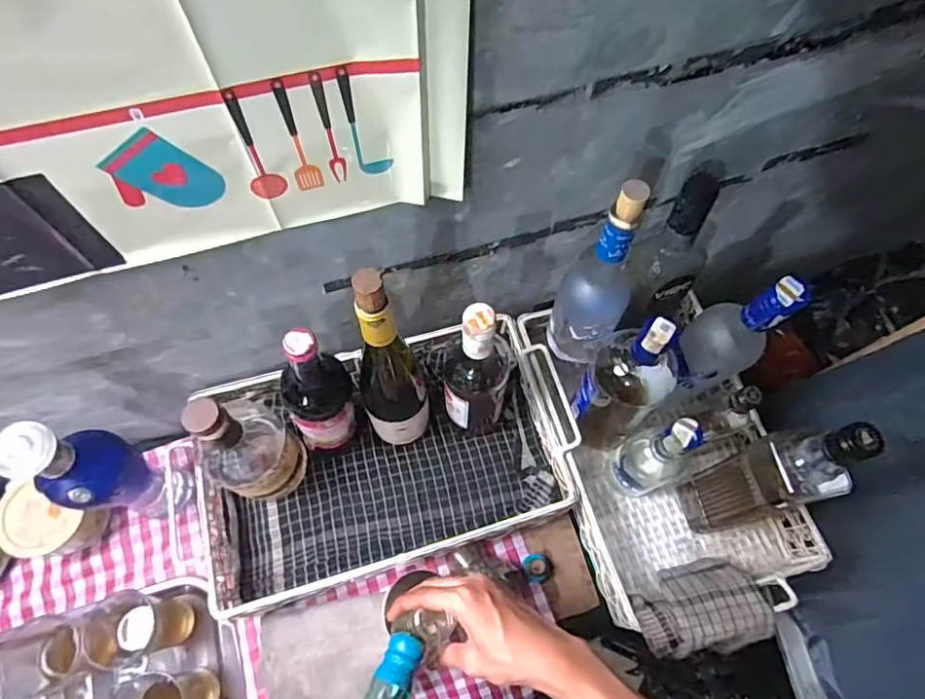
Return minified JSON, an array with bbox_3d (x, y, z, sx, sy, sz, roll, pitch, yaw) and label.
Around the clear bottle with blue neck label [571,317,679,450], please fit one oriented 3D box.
[{"bbox_3d":[0.180,0.040,0.621,0.073,0.263,0.080,-39,73,-17],"label":"clear bottle with blue neck label"}]

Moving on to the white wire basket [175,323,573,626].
[{"bbox_3d":[-0.089,0.127,0.677,0.424,0.084,0.249,-15,67,-8],"label":"white wire basket"}]

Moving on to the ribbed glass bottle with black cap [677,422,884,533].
[{"bbox_3d":[0.312,0.136,0.570,0.065,0.290,0.069,-15,67,-8],"label":"ribbed glass bottle with black cap"}]

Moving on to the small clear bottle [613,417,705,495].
[{"bbox_3d":[0.207,0.117,0.597,0.047,0.153,0.057,-24,69,-12],"label":"small clear bottle"}]

